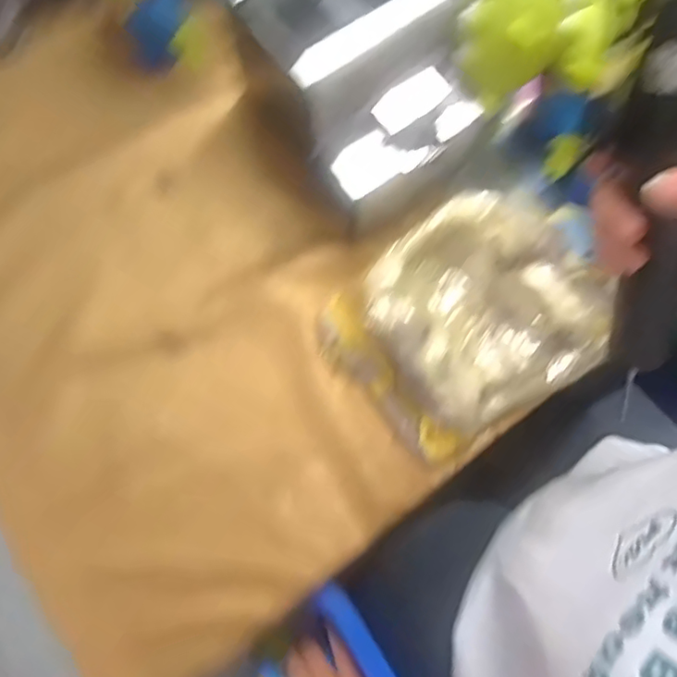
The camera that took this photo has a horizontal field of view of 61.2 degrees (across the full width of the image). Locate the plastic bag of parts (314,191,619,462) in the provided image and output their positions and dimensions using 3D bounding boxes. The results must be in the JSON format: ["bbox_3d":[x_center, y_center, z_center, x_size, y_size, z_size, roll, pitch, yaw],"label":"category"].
[{"bbox_3d":[0.107,-0.020,0.438,0.210,0.049,0.156,-35,79,-6],"label":"plastic bag of parts"}]

